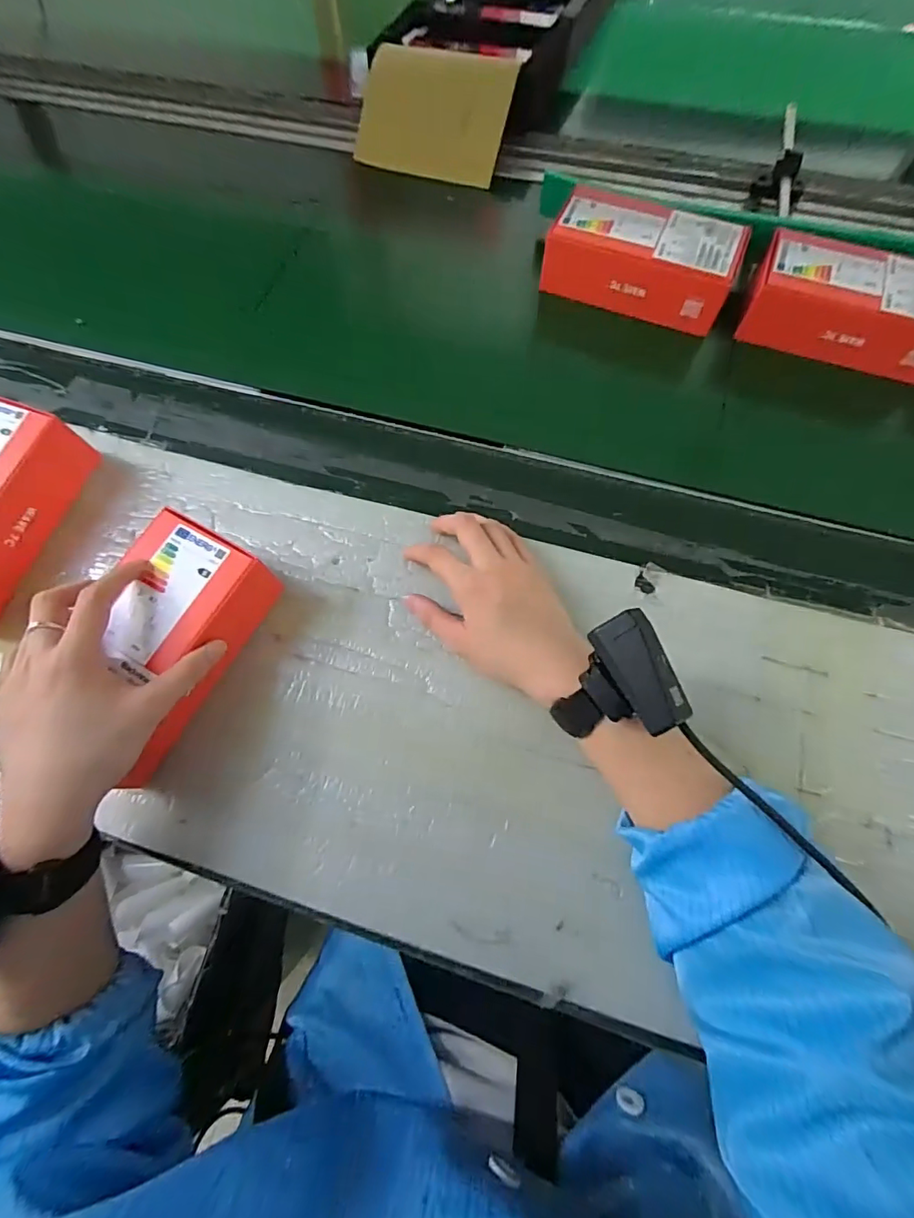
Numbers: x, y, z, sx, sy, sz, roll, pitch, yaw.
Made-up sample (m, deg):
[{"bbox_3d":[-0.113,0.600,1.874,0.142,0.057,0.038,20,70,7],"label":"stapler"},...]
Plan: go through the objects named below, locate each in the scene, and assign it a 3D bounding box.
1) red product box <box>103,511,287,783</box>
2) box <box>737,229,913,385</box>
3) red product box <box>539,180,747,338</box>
[{"bbox_3d":[-0.215,0.024,0.368,0.091,0.067,0.167,25,69,12],"label":"red product box"},{"bbox_3d":[0.381,-0.294,0.489,0.182,0.060,0.085,19,69,8],"label":"box"},{"bbox_3d":[0.187,-0.354,0.509,0.204,0.076,0.086,22,70,9],"label":"red product box"}]

